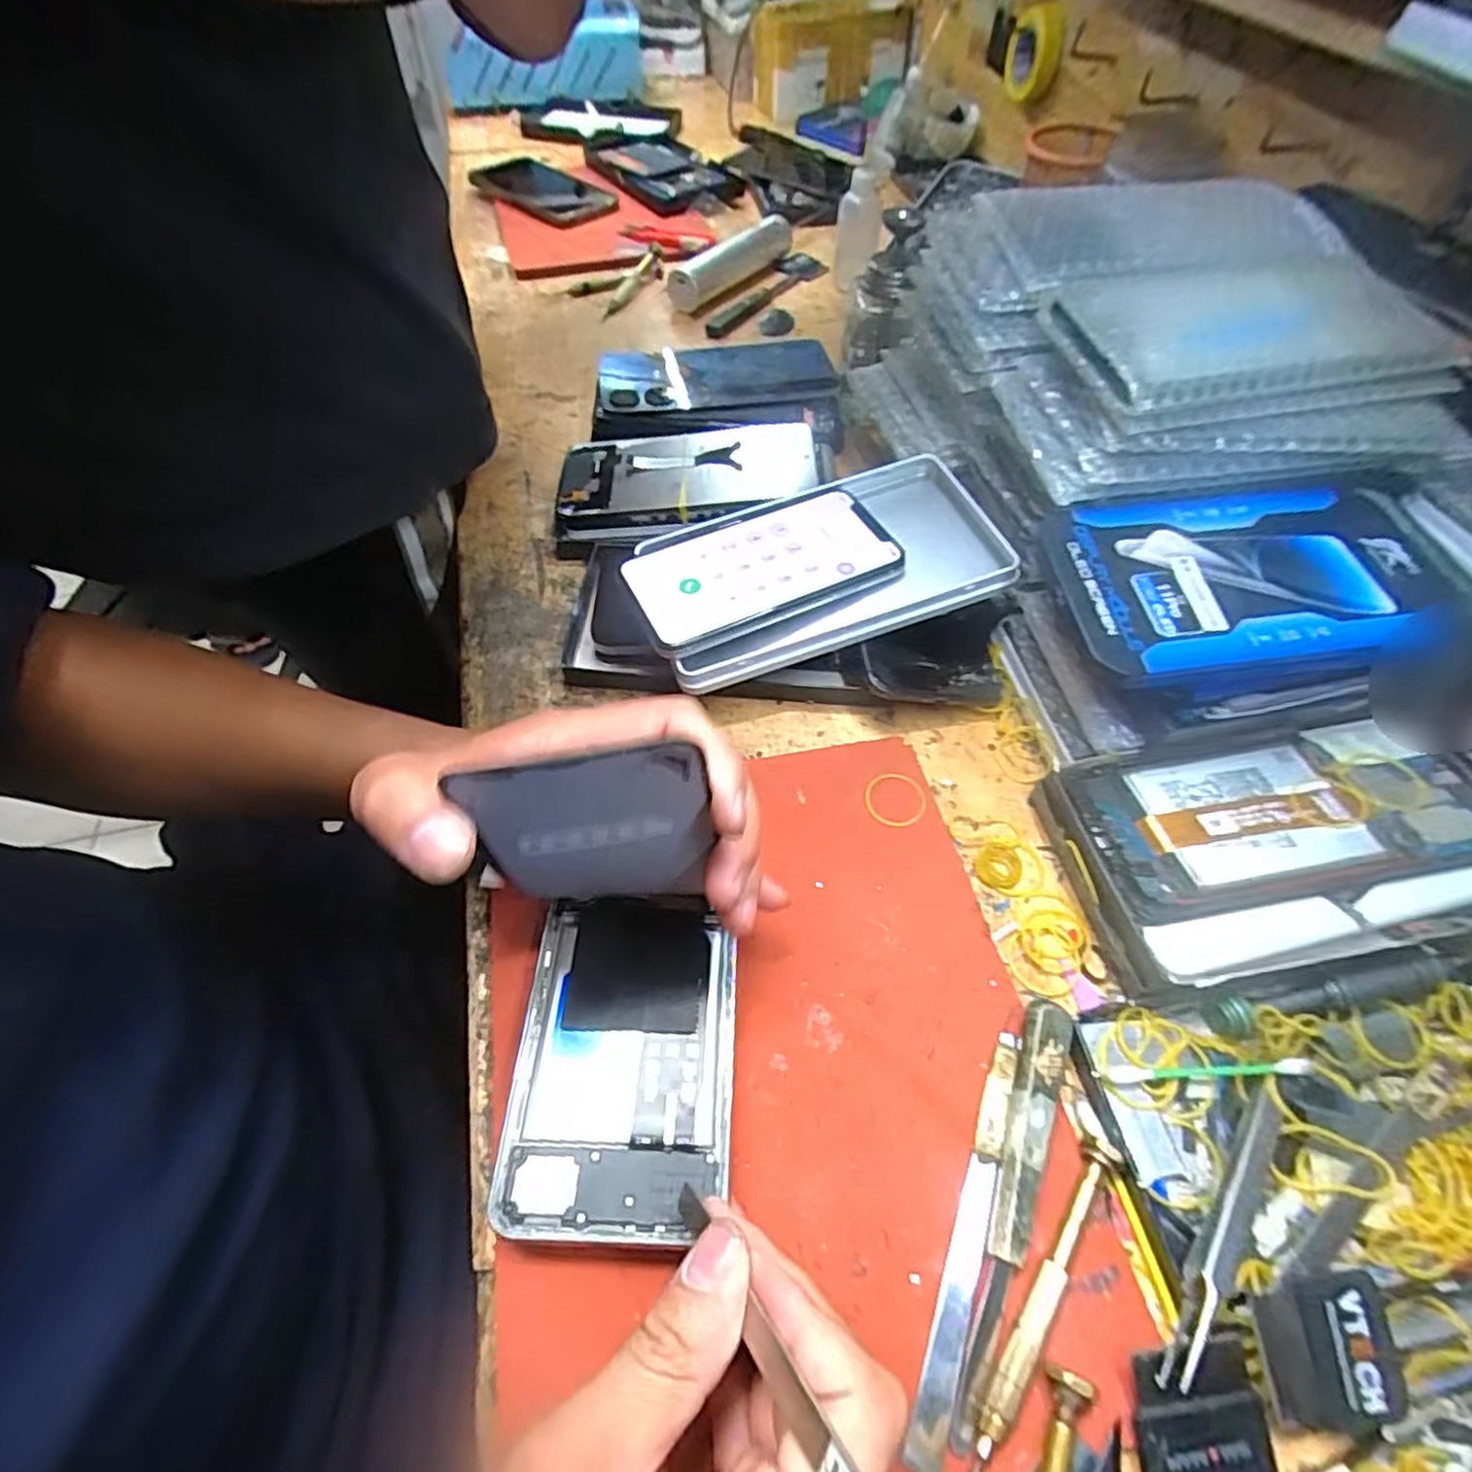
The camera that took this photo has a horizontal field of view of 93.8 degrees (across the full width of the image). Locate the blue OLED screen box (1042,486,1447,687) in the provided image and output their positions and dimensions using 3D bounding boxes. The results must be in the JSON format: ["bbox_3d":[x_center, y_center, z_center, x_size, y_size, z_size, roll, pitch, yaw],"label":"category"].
[{"bbox_3d":[0.215,-0.065,0.295,0.151,0.024,0.086,-4,56,-2],"label":"blue OLED screen box"}]

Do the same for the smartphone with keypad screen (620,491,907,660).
[{"bbox_3d":[0.012,-0.088,0.358,0.133,0.012,0.073,-25,64,-11],"label":"smartphone with keypad screen"}]

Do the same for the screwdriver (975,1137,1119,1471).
[{"bbox_3d":[0.095,0.180,0.215,0.011,0.012,0.109,31,61,19],"label":"screwdriver"}]

